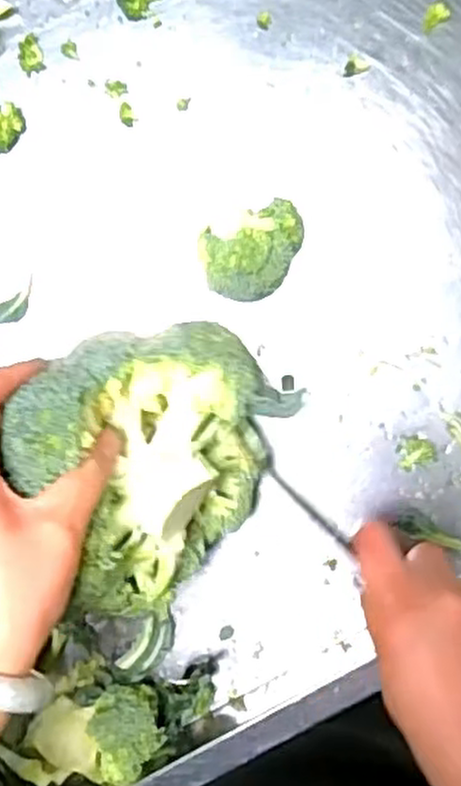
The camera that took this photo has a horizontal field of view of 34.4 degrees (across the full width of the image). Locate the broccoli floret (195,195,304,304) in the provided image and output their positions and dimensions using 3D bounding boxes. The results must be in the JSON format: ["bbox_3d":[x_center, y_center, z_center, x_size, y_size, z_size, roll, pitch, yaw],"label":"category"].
[{"bbox_3d":[0.016,-0.080,0.426,0.060,0.058,0.043,-32,91,5],"label":"broccoli floret"}]

